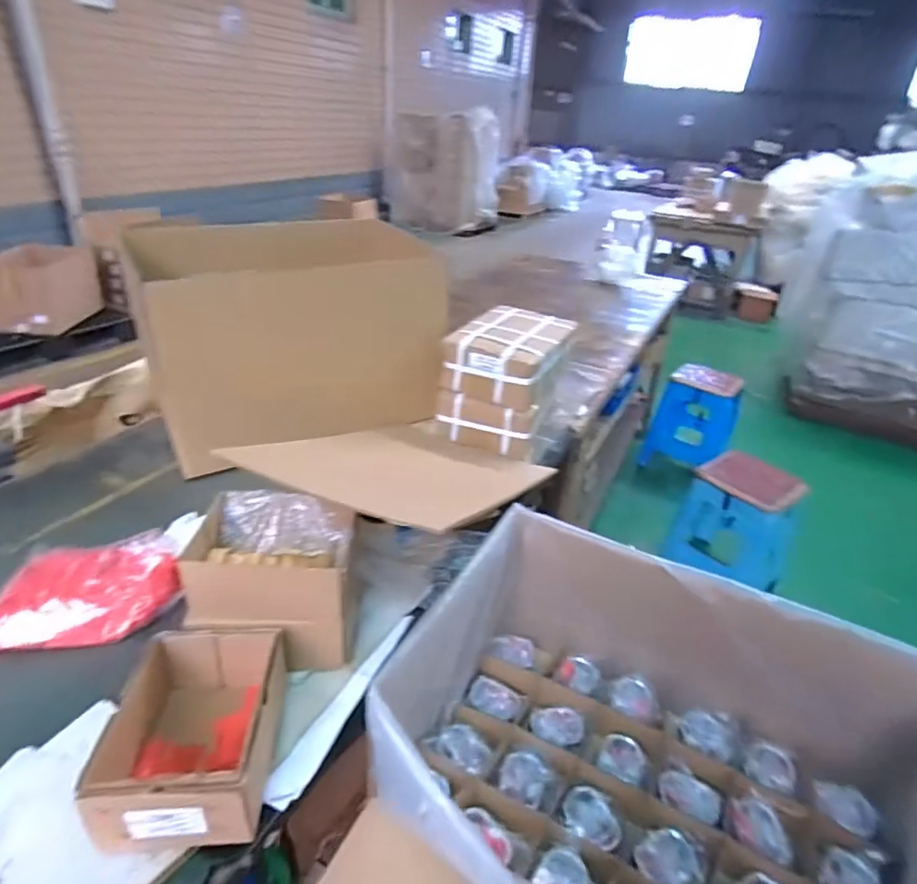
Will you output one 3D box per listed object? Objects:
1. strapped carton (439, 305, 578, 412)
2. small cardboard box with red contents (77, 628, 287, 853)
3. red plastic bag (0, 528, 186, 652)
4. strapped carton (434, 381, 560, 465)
[{"bbox_3d":[0.115,-0.198,1.270,0.213,0.121,0.278,18,35,23],"label":"strapped carton"},{"bbox_3d":[-0.282,0.320,0.618,0.148,0.111,0.206,-1,32,-6],"label":"small cardboard box with red contents"},{"bbox_3d":[-0.525,0.214,0.787,0.240,0.092,0.116,-6,33,-14],"label":"red plastic bag"},{"bbox_3d":[0.097,-0.089,1.327,0.229,0.125,0.291,12,33,15],"label":"strapped carton"}]

